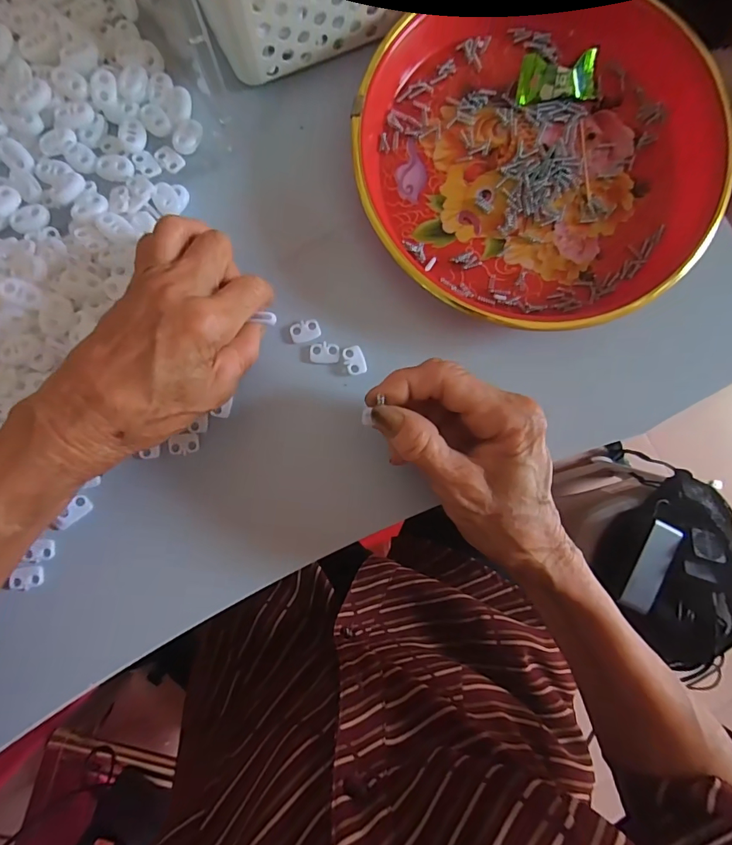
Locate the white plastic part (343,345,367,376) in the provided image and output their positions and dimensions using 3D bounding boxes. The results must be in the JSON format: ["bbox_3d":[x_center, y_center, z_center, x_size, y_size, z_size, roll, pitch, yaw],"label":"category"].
[{"bbox_3d":[-0.007,-0.039,0.274,0.013,0.004,0.018,-12,86,-3],"label":"white plastic part"}]

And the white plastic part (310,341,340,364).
[{"bbox_3d":[-0.025,-0.043,0.274,0.018,0.004,0.013,7,86,-1],"label":"white plastic part"}]

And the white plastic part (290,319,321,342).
[{"bbox_3d":[-0.038,-0.058,0.275,0.019,0.004,0.012,-12,86,-3],"label":"white plastic part"}]

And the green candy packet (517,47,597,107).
[{"bbox_3d":[0.123,-0.219,0.278,0.050,0.014,0.027,-4,86,-2],"label":"green candy packet"}]

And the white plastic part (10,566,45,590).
[{"bbox_3d":[-0.198,0.091,0.258,0.017,0.005,0.013,-9,86,-2],"label":"white plastic part"}]

